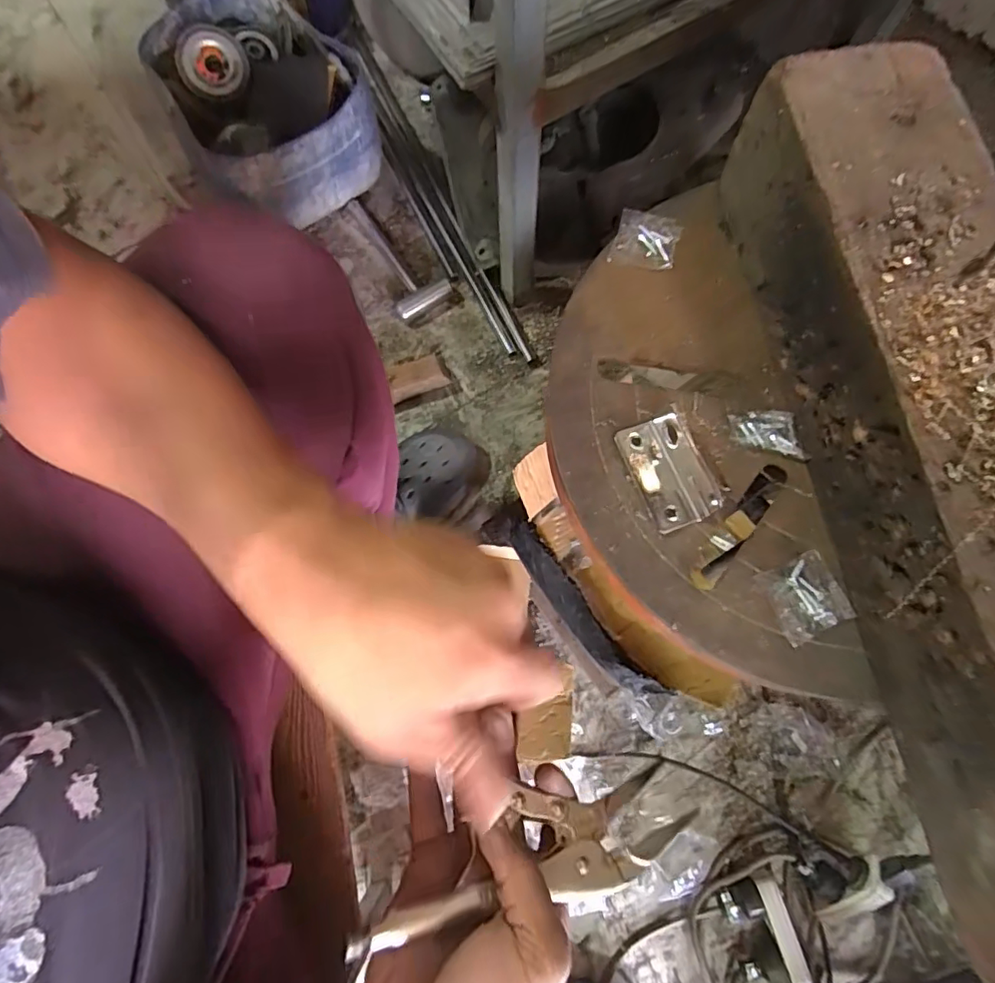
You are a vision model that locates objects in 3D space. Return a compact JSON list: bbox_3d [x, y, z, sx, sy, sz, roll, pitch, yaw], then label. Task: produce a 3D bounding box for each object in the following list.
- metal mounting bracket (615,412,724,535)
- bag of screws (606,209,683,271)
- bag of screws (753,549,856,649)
[{"bbox_3d":[0.091,-0.011,0.299,0.035,0.008,0.060,-20,74,-5],"label":"metal mounting bracket"},{"bbox_3d":[0.089,-0.150,0.335,0.036,0.008,0.038,19,75,6],"label":"bag of screws"},{"bbox_3d":[0.153,0.052,0.280,0.035,0.006,0.036,-23,75,-6],"label":"bag of screws"}]

